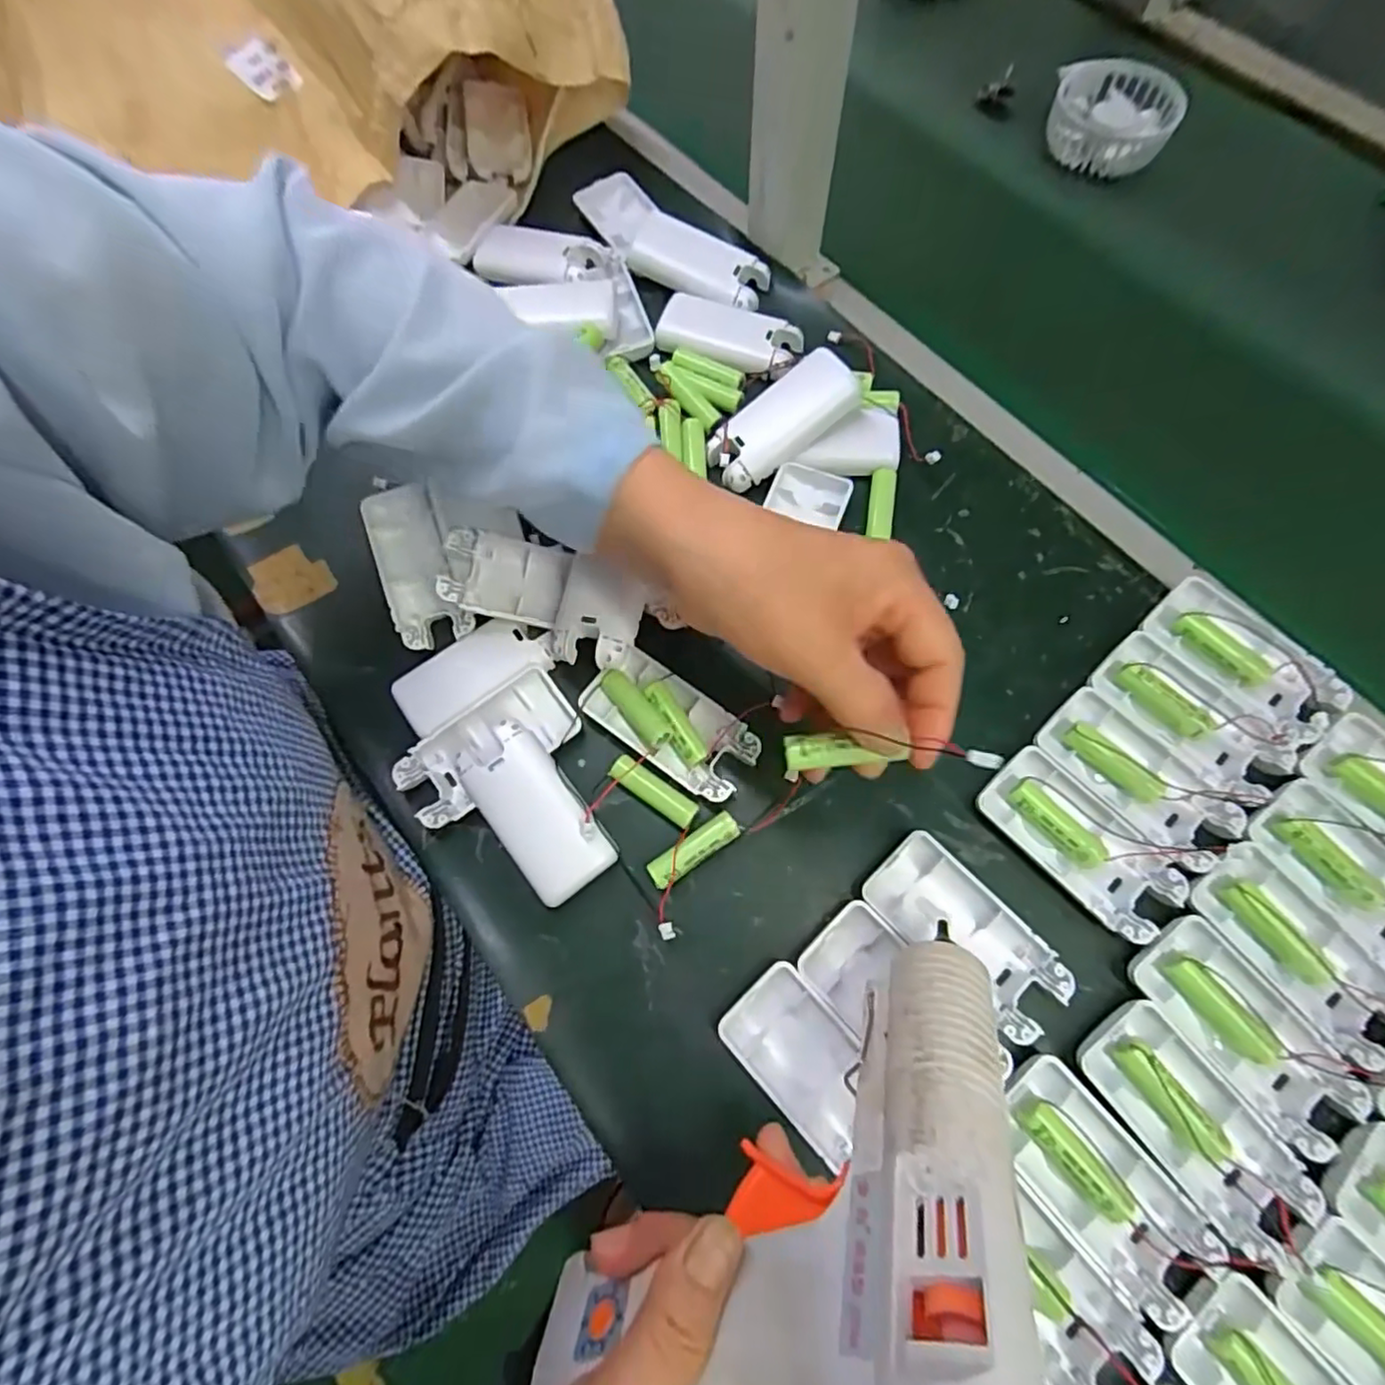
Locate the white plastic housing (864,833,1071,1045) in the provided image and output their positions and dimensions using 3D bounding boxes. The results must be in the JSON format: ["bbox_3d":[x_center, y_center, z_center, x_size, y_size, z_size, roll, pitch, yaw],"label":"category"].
[{"bbox_3d":[0.129,0.114,0.304,0.045,0.018,0.094,-43,74,-11],"label":"white plastic housing"}]

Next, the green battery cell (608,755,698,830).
[{"bbox_3d":[-0.020,0.052,0.334,0.049,0.015,0.015,32,75,13],"label":"green battery cell"}]

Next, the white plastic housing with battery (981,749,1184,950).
[{"bbox_3d":[0.188,0.072,0.313,0.046,0.015,0.092,-43,74,-11],"label":"white plastic housing with battery"}]

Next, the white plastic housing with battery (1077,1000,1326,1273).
[{"bbox_3d":[0.212,0.185,0.273,0.044,0.015,0.094,-36,73,-9],"label":"white plastic housing with battery"}]

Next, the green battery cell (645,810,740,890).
[{"bbox_3d":[0.001,0.080,0.322,0.049,0.014,0.014,-33,73,-9],"label":"green battery cell"}]

